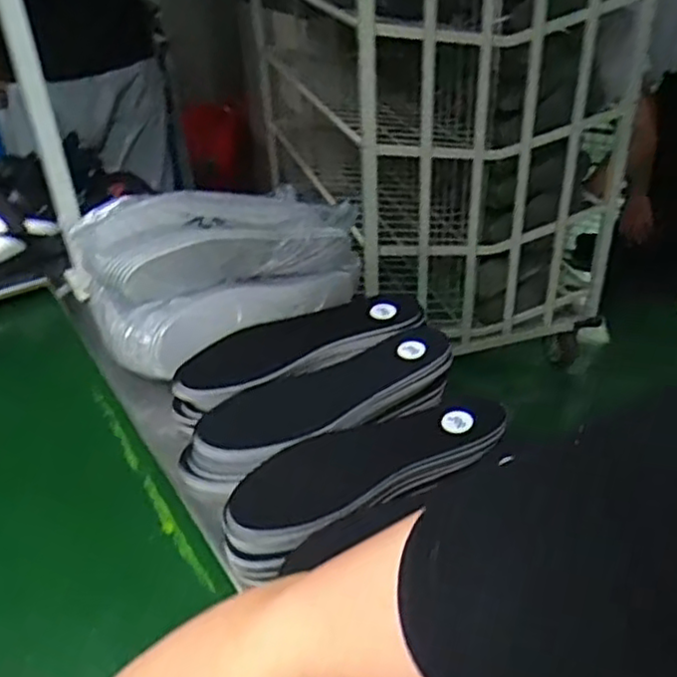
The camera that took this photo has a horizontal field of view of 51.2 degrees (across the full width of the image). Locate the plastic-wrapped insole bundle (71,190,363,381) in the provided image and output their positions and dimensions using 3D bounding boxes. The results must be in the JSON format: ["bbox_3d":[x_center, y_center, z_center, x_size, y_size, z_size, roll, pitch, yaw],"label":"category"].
[{"bbox_3d":[-0.109,-0.113,0.823,0.359,0.133,0.186,-25,41,-29],"label":"plastic-wrapped insole bundle"}]

